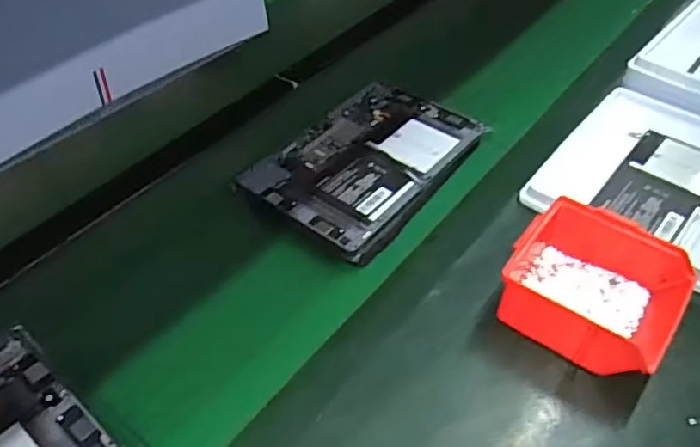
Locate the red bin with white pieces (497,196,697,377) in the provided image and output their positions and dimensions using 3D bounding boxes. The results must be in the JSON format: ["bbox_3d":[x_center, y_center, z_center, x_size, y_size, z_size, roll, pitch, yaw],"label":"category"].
[{"bbox_3d":[0.209,0.056,0.520,0.139,0.057,0.126,27,52,27],"label":"red bin with white pieces"}]

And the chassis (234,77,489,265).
[{"bbox_3d":[0.020,-0.071,0.689,0.174,0.033,0.263,26,51,29],"label":"chassis"}]

